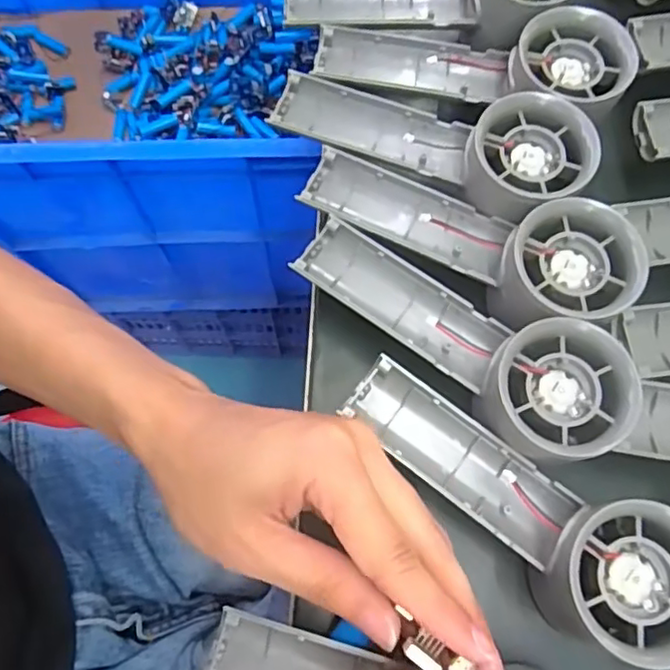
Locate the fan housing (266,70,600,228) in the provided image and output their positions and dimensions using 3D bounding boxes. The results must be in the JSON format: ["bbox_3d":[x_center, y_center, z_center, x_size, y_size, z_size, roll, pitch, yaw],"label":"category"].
[{"bbox_3d":[0.045,-0.098,0.312,0.158,0.026,0.055,19,72,19],"label":"fan housing"}]

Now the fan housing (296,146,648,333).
[{"bbox_3d":[0.059,-0.046,0.294,0.157,0.032,0.058,23,73,20],"label":"fan housing"}]

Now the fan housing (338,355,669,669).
[{"bbox_3d":[0.076,0.071,0.264,0.158,0.042,0.053,35,74,24],"label":"fan housing"}]

